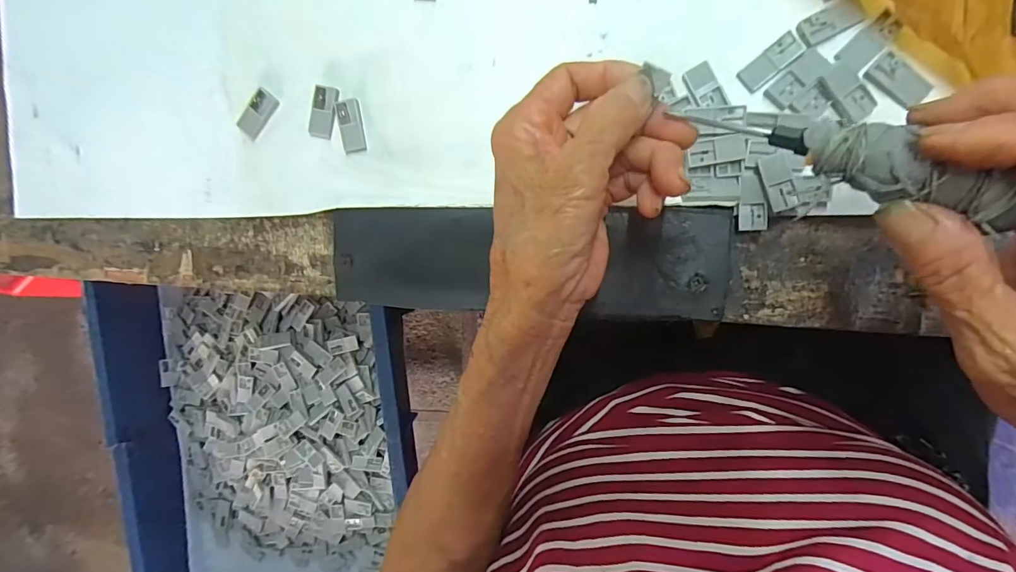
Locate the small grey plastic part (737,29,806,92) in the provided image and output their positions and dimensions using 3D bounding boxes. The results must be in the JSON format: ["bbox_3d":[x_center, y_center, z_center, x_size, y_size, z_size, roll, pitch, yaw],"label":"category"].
[{"bbox_3d":[0.129,-0.110,0.223,0.030,0.005,0.013,-39,88,9],"label":"small grey plastic part"}]

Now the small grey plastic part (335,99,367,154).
[{"bbox_3d":[-0.089,-0.091,0.259,0.013,0.004,0.029,-10,93,9],"label":"small grey plastic part"}]

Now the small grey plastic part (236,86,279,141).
[{"bbox_3d":[-0.147,-0.101,0.267,0.015,0.004,0.028,38,99,4],"label":"small grey plastic part"}]

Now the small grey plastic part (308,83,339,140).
[{"bbox_3d":[-0.106,-0.099,0.260,0.014,0.004,0.029,11,96,7],"label":"small grey plastic part"}]

